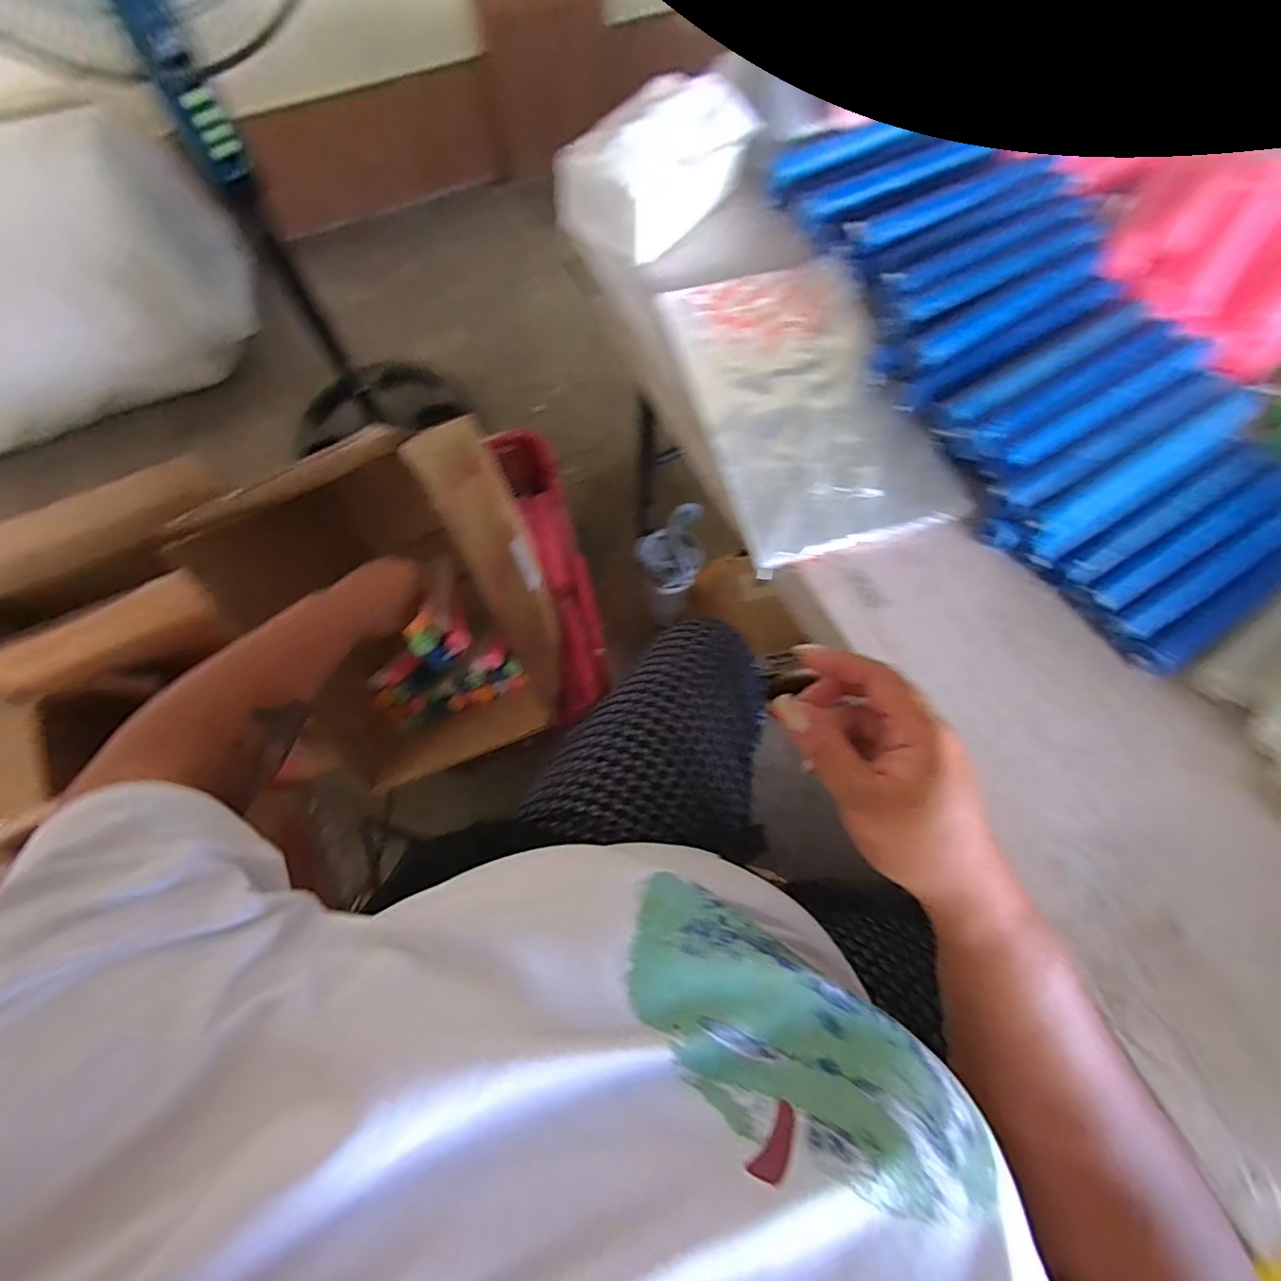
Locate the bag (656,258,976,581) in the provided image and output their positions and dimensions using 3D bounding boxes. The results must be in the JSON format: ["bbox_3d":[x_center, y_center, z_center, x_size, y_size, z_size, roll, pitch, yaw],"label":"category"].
[{"bbox_3d":[0.123,-0.187,0.411,0.152,0.011,0.255,-15,73,-5],"label":"bag"}]

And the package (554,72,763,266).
[{"bbox_3d":[0.013,-0.399,0.445,0.151,0.069,0.094,-40,77,-12],"label":"package"}]

